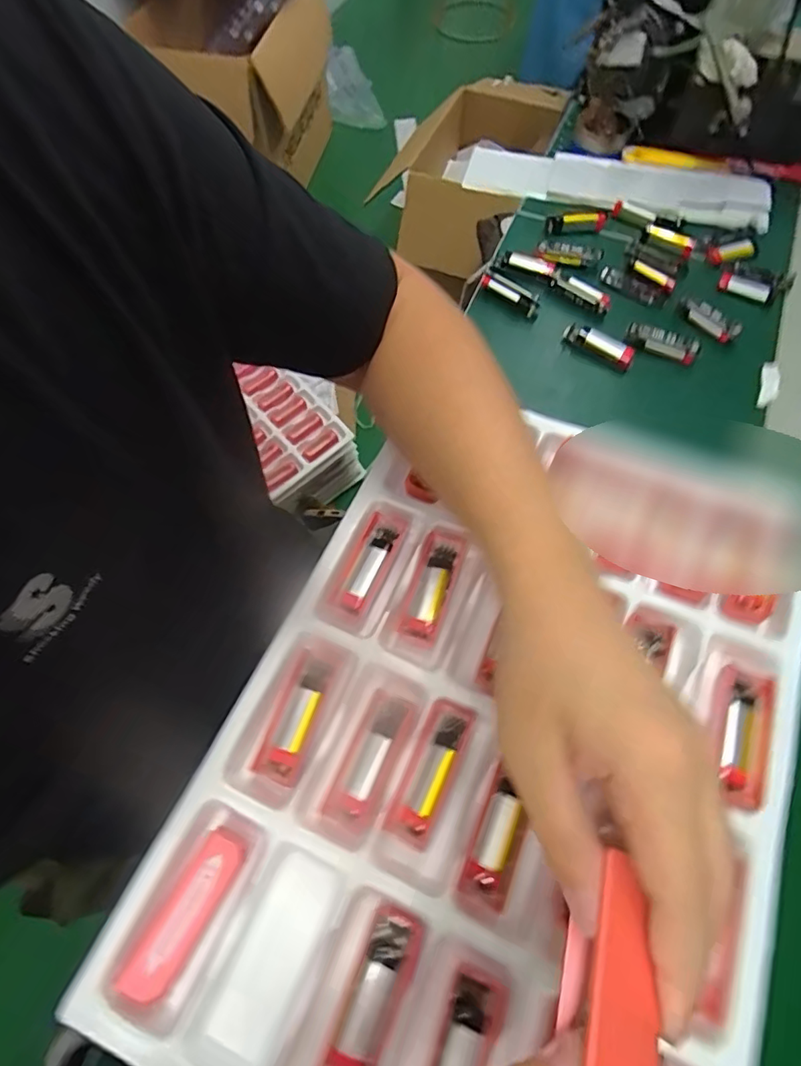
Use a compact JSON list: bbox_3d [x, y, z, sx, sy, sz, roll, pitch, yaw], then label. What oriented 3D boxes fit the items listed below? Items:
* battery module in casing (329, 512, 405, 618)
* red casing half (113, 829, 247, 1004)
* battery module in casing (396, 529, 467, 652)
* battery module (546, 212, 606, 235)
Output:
[{"bbox_3d":[-0.023,0.020,0.375,0.028,0.008,0.076,23,67,12],"label":"battery module in casing"},{"bbox_3d":[-0.116,0.204,0.285,0.024,0.013,0.079,27,68,14],"label":"red casing half"},{"bbox_3d":[0.023,0.037,0.368,0.028,0.010,0.082,15,66,8],"label":"battery module in casing"},{"bbox_3d":[0.193,-0.340,0.575,0.063,0.013,0.020,-6,64,-1],"label":"battery module"}]

